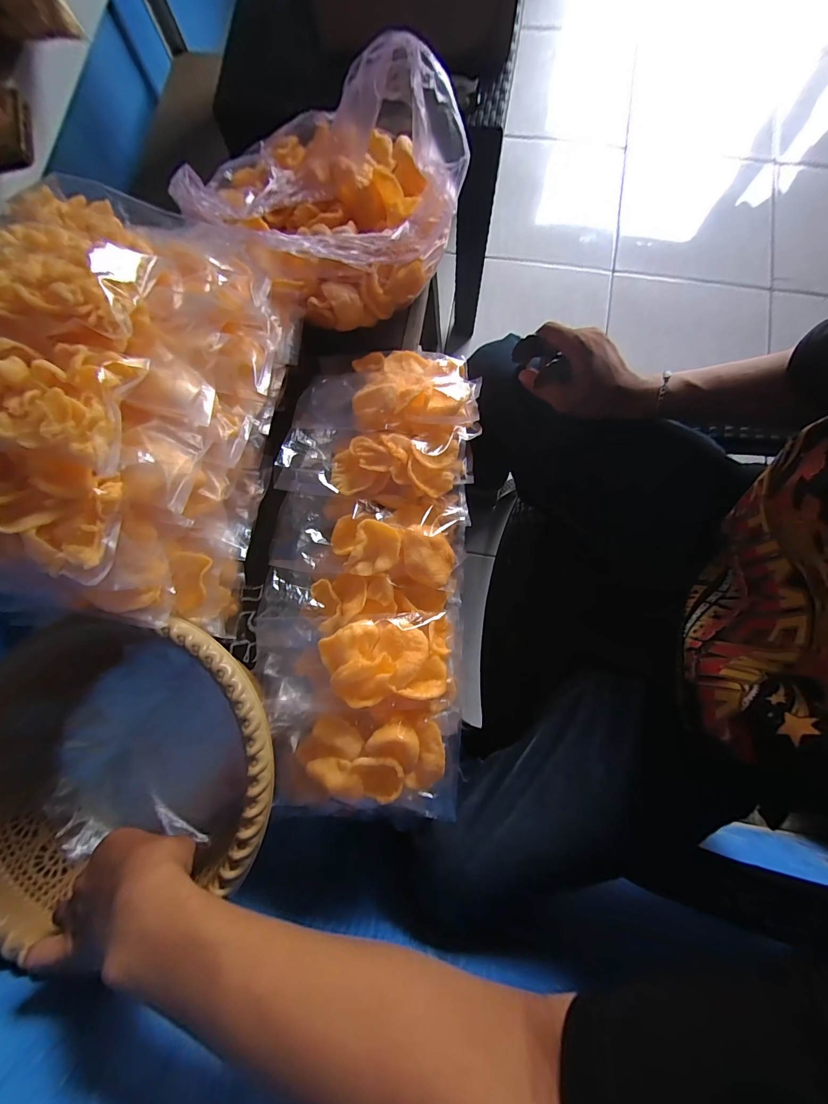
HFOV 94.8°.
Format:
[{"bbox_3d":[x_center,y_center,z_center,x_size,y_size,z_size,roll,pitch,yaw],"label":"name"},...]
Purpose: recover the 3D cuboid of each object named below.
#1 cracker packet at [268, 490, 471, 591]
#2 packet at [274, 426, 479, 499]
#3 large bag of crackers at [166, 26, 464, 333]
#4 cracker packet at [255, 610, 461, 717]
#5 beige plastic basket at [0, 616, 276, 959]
[{"bbox_3d":[-0.052,-0.013,0.412,0.209,0.057,0.094,6,80,1],"label":"cracker packet"},{"bbox_3d":[-0.039,-0.097,0.425,0.211,0.056,0.084,1,80,1],"label":"packet"},{"bbox_3d":[-0.096,-0.414,0.425,0.245,0.147,0.244,-32,81,-5],"label":"large bag of crackers"},{"bbox_3d":[-0.060,0.115,0.385,0.211,0.076,0.103,-2,80,0],"label":"cracker packet"},{"bbox_3d":[-0.250,0.185,0.352,0.261,0.107,0.234,-16,80,-3],"label":"beige plastic basket"}]

